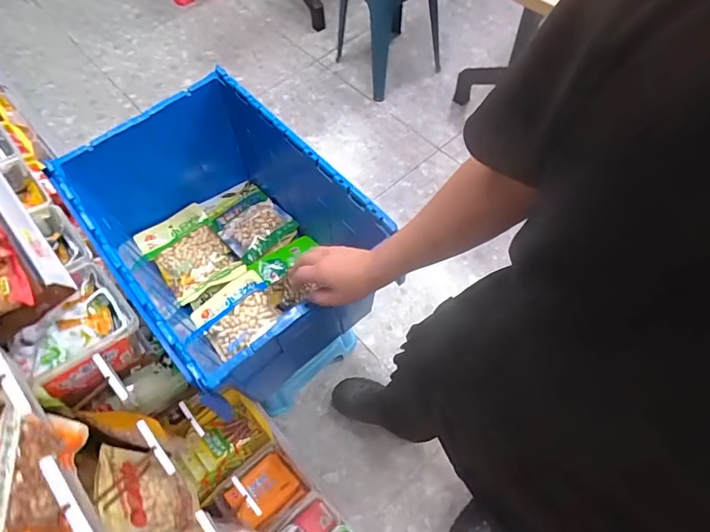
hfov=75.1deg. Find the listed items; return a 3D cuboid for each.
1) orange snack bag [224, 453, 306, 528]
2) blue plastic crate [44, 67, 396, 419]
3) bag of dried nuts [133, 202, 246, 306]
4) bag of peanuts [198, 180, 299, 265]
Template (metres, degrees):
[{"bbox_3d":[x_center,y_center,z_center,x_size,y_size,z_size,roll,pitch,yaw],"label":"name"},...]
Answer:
[{"bbox_3d":[-0.209,0.517,1.063,0.146,0.057,0.121,-23,60,-39],"label":"orange snack bag"},{"bbox_3d":[-0.238,-0.066,0.948,0.430,0.302,0.566,-36,65,-16],"label":"blue plastic crate"},{"bbox_3d":[-0.384,-0.034,1.065,0.164,0.028,0.214,-35,65,-16],"label":"bag of dried nuts"},{"bbox_3d":[-0.266,-0.118,1.135,0.153,0.027,0.227,-39,66,-17],"label":"bag of peanuts"}]

